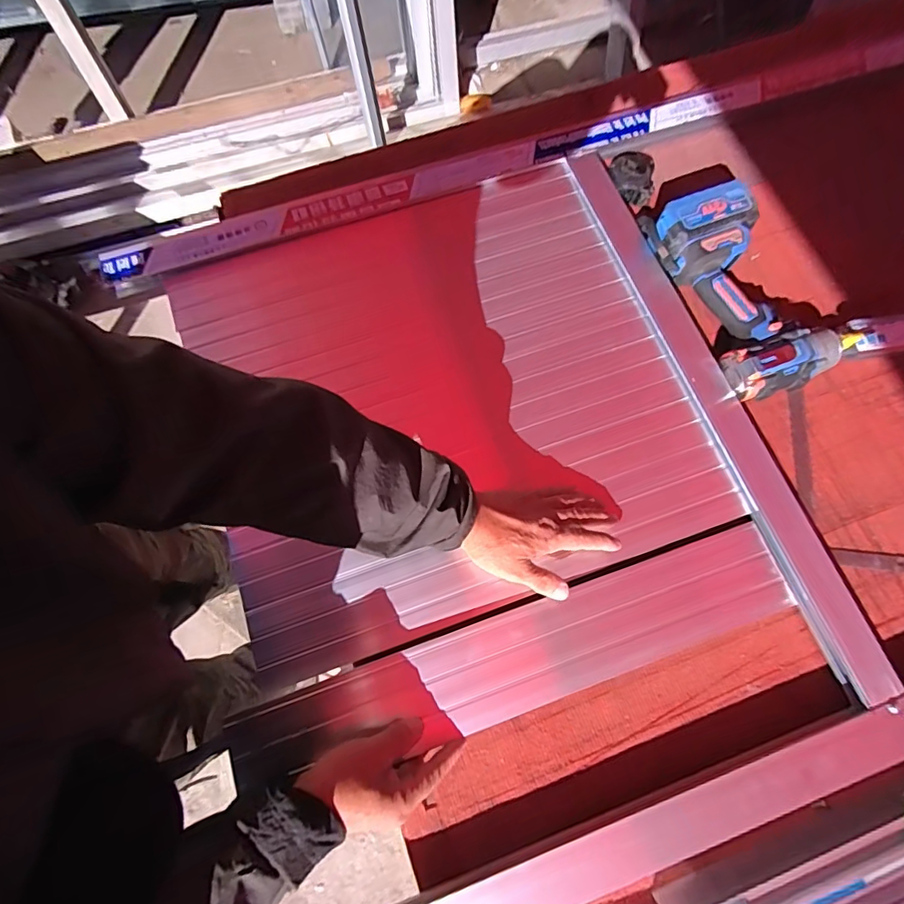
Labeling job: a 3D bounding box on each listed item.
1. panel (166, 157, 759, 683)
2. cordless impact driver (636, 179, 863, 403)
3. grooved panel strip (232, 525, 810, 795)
[{"bbox_3d":[-0.016,-0.072,0.579,0.530,0.015,0.502,-19,74,-4],"label":"panel"},{"bbox_3d":[0.358,-0.202,0.587,0.167,0.074,0.263,-20,75,-6],"label":"cordless impact driver"},{"bbox_3d":[0.067,0.199,0.484,0.549,0.009,0.092,-17,71,-6],"label":"grooved panel strip"}]

